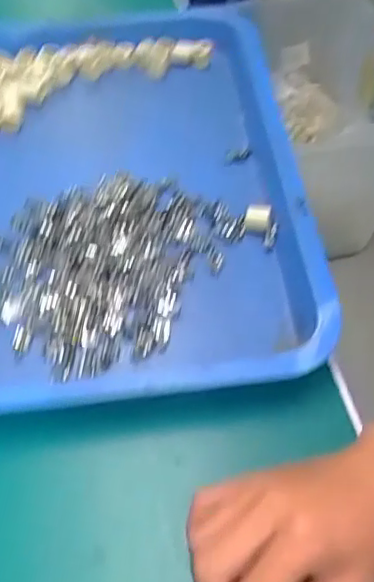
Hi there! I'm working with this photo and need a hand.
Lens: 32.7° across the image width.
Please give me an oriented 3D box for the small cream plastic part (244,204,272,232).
[{"bbox_3d":[0.058,-0.061,0.530,0.021,0.017,0.018,10,55,8],"label":"small cream plastic part"}]

